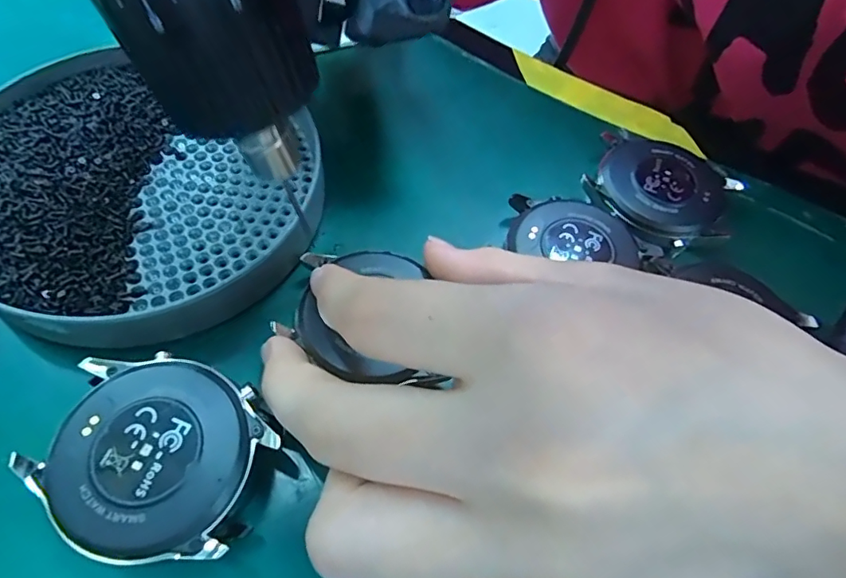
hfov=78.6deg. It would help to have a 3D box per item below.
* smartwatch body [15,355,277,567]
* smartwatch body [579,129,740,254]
[{"bbox_3d":[-0.064,0.039,0.124,0.048,0.012,0.043,19,60,7],"label":"smartwatch body"},{"bbox_3d":[0.086,-0.038,0.191,0.052,0.010,0.047,39,65,17],"label":"smartwatch body"}]

